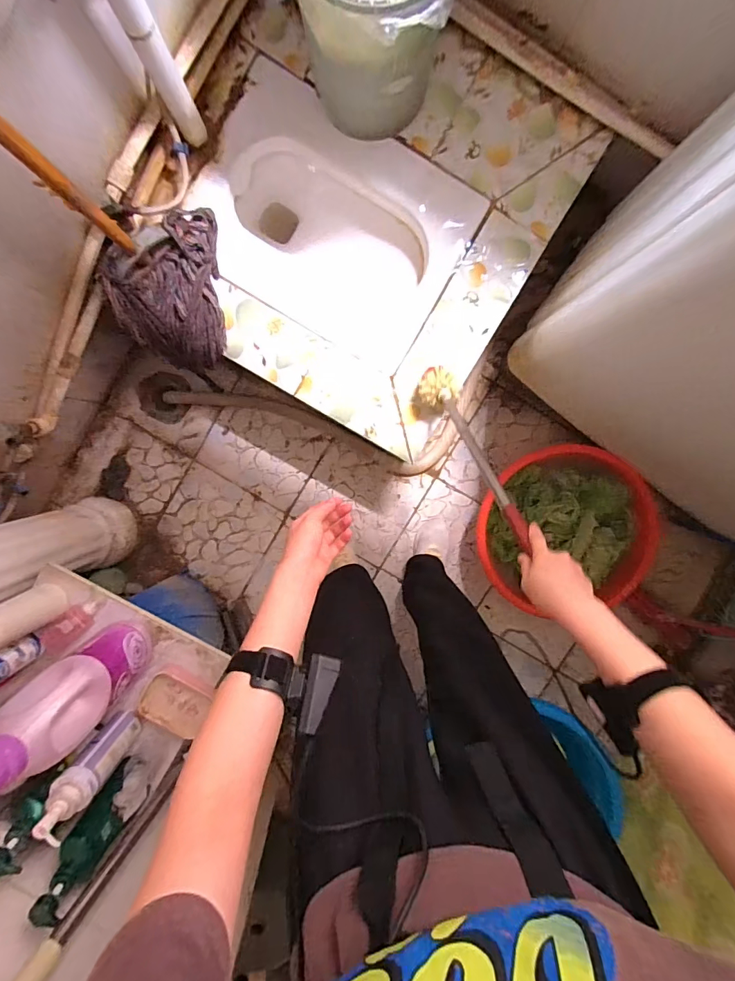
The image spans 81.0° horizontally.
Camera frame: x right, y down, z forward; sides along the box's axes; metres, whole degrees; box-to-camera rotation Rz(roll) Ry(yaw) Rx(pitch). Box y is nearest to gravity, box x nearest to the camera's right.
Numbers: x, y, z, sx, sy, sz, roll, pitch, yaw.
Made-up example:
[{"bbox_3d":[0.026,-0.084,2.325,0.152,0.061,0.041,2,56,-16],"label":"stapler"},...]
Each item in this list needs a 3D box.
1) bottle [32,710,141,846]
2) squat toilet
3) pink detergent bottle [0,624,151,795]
[{"bbox_3d":[-0.451,0.455,0.708,0.063,0.227,0.054,41,92,-4],"label":"bottle"},{"bbox_3d":[-0.077,-0.569,0.980,0.541,0.170,0.421,28,93,-4],"label":"squat toilet"},{"bbox_3d":[-0.445,0.311,0.651,0.101,0.300,0.114,-43,95,2],"label":"pink detergent bottle"}]

